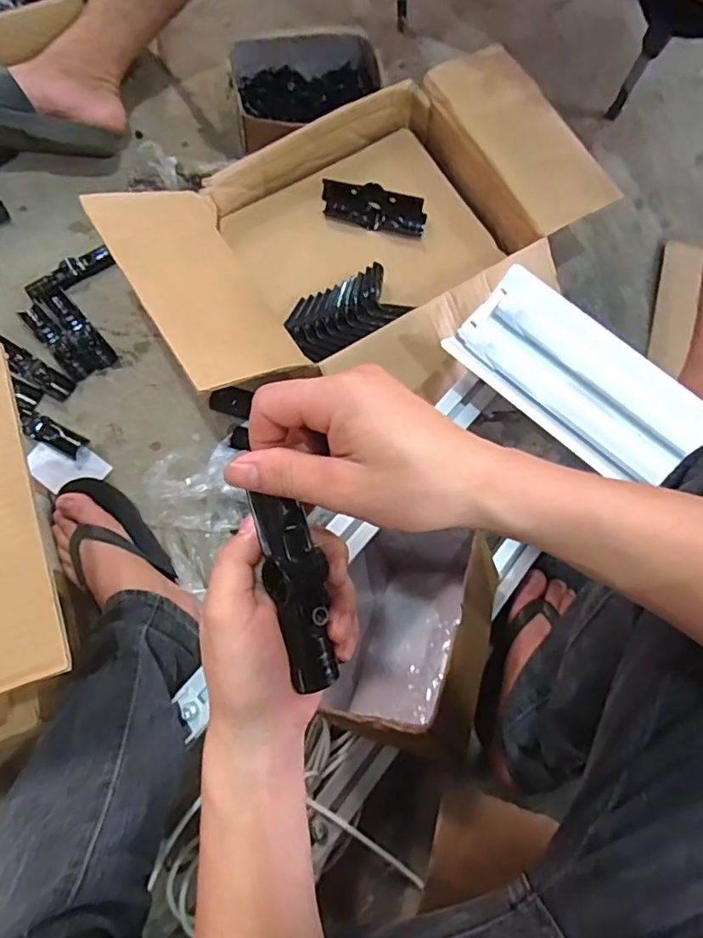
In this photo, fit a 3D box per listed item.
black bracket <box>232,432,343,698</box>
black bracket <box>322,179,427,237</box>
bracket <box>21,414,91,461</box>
[{"bbox_3d":[-0.033,0.050,0.300,0.031,0.019,0.145,-16,98,-5],"label":"black bracket"},{"bbox_3d":[0.030,-0.334,0.718,0.133,0.022,0.049,8,75,1],"label":"black bracket"},{"bbox_3d":[-0.374,-0.042,0.707,0.076,0.021,0.031,30,76,-8],"label":"bracket"}]

